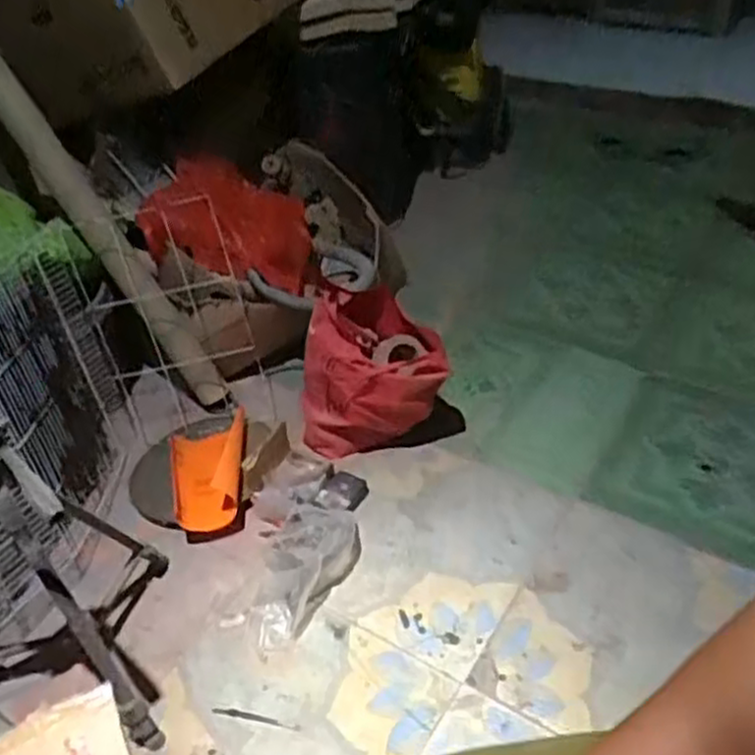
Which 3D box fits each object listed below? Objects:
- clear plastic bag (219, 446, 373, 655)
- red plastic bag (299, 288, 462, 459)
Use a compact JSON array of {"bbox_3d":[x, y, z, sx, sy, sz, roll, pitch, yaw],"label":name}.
[{"bbox_3d":[-0.136,0.273,1.318,0.196,0.110,0.361,4,41,13],"label":"clear plastic bag"},{"bbox_3d":[0.004,0.002,1.470,0.296,0.300,0.159,0,40,8],"label":"red plastic bag"}]

